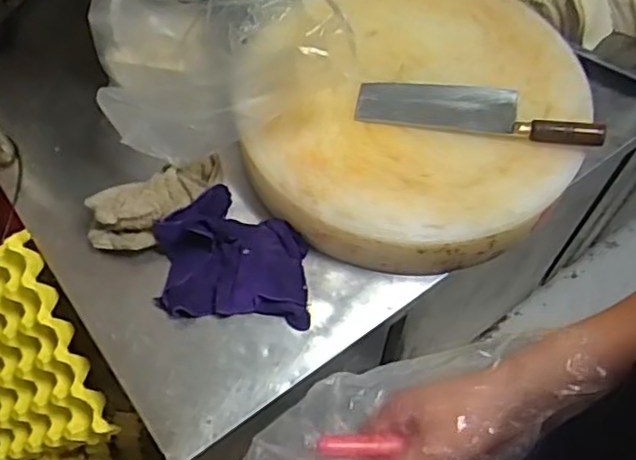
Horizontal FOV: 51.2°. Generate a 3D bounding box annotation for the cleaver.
[{"bbox_3d":[0.204,-0.155,0.842,0.299,0.020,0.072,8,60,4],"label":"cleaver"}]

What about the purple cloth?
[{"bbox_3d":[-0.104,0.018,0.823,0.191,0.047,0.188,3,60,2],"label":"purple cloth"}]

